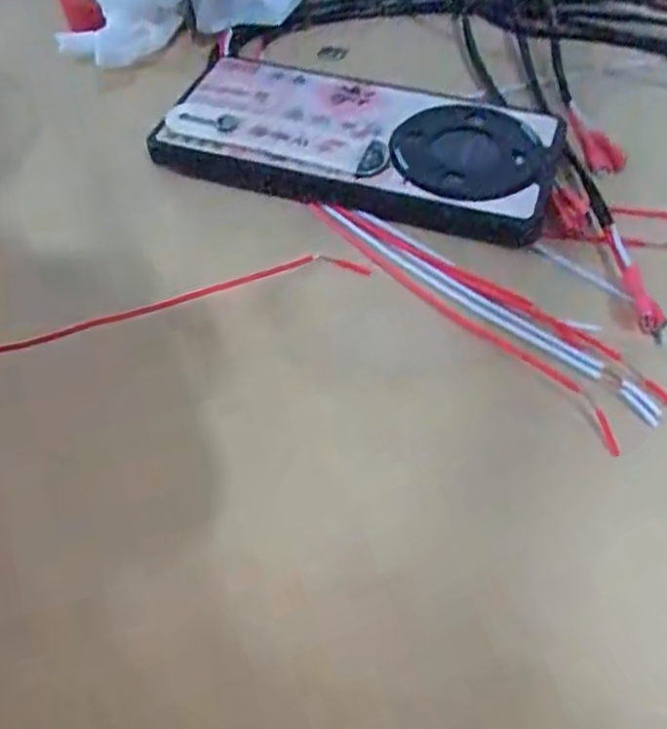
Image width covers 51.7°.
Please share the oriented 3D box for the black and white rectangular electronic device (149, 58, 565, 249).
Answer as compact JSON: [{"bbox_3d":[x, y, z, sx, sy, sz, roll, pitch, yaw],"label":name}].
[{"bbox_3d":[0.010,-0.092,0.290,0.160,0.016,0.073,12,53,10],"label":"black and white rectangular electronic device"}]

